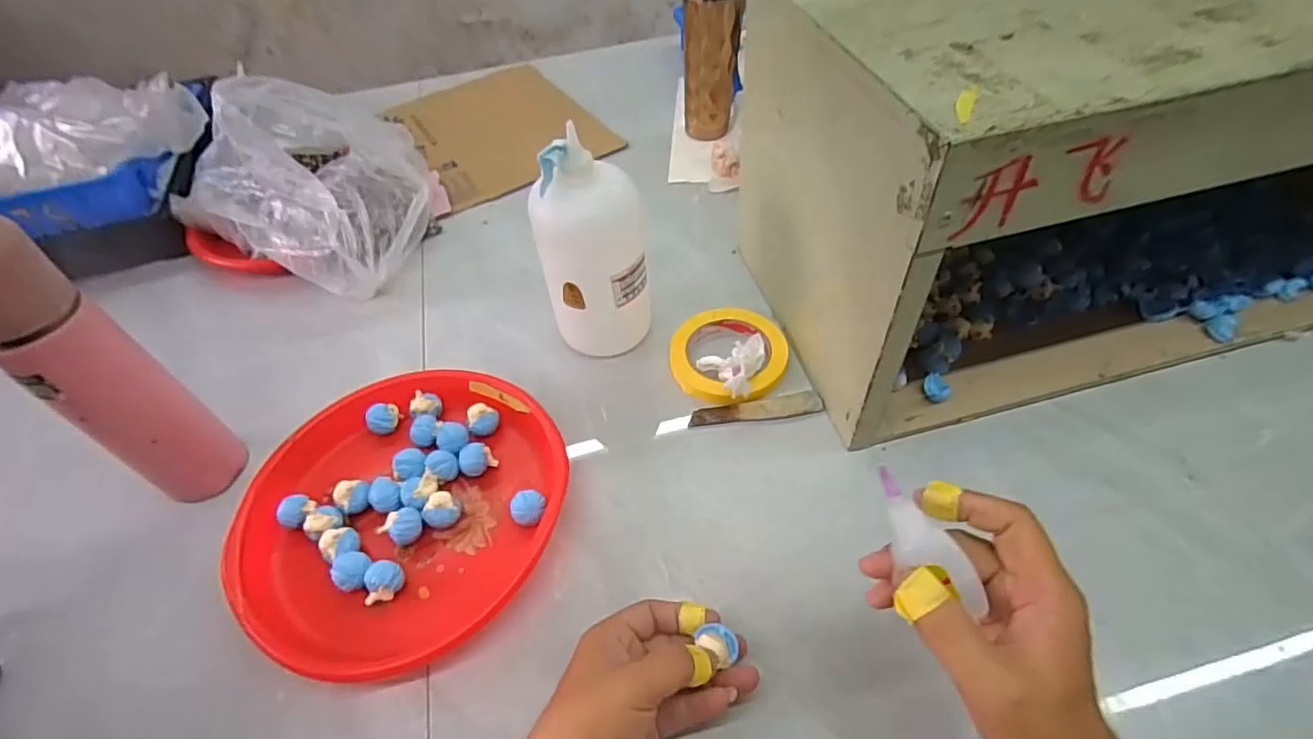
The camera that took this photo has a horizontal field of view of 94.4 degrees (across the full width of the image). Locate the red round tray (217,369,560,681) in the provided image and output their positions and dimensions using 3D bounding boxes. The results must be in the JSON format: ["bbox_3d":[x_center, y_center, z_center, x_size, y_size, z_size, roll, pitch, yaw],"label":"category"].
[{"bbox_3d":[-0.200,0.108,0.493,0.248,0.036,0.244,-2,50,3],"label":"red round tray"}]

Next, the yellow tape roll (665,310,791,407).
[{"bbox_3d":[0.067,-0.015,0.581,0.111,0.017,0.110,-2,50,3],"label":"yellow tape roll"}]

